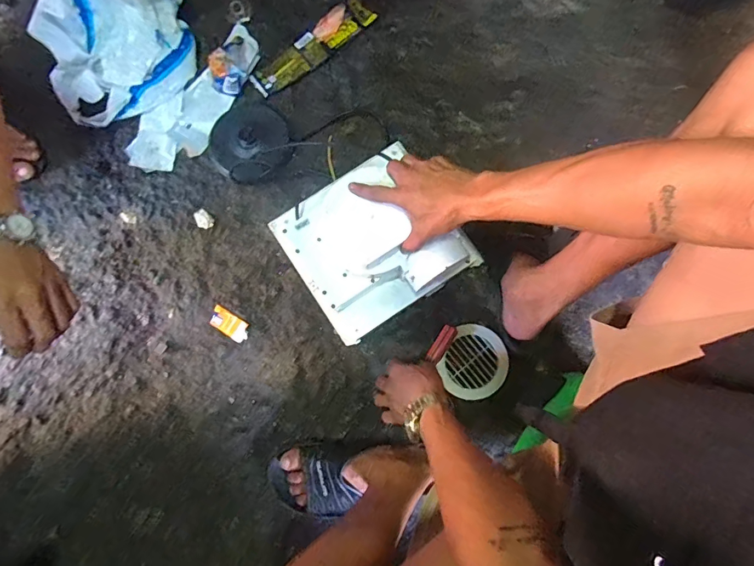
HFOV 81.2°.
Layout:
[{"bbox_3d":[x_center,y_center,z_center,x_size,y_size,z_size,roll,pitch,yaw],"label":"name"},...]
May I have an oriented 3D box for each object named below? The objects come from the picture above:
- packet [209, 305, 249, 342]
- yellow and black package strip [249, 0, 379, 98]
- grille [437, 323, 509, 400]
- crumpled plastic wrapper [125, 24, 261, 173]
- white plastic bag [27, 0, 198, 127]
[{"bbox_3d":[-0.252,0.071,0.755,0.068,0.011,0.038,30,80,5],"label":"packet"},{"bbox_3d":[-0.119,-0.451,0.840,0.267,0.029,0.061,-43,82,-8],"label":"yellow and black package strip"},{"bbox_3d":[0.161,0.133,0.725,0.101,0.034,0.114,29,80,5],"label":"grille"},{"bbox_3d":[-0.323,-0.326,0.796,0.110,0.057,0.315,42,81,7],"label":"crumpled plastic wrapper"},{"bbox_3d":[-0.458,-0.426,0.758,0.212,0.162,0.277,43,81,7],"label":"white plastic bag"}]

